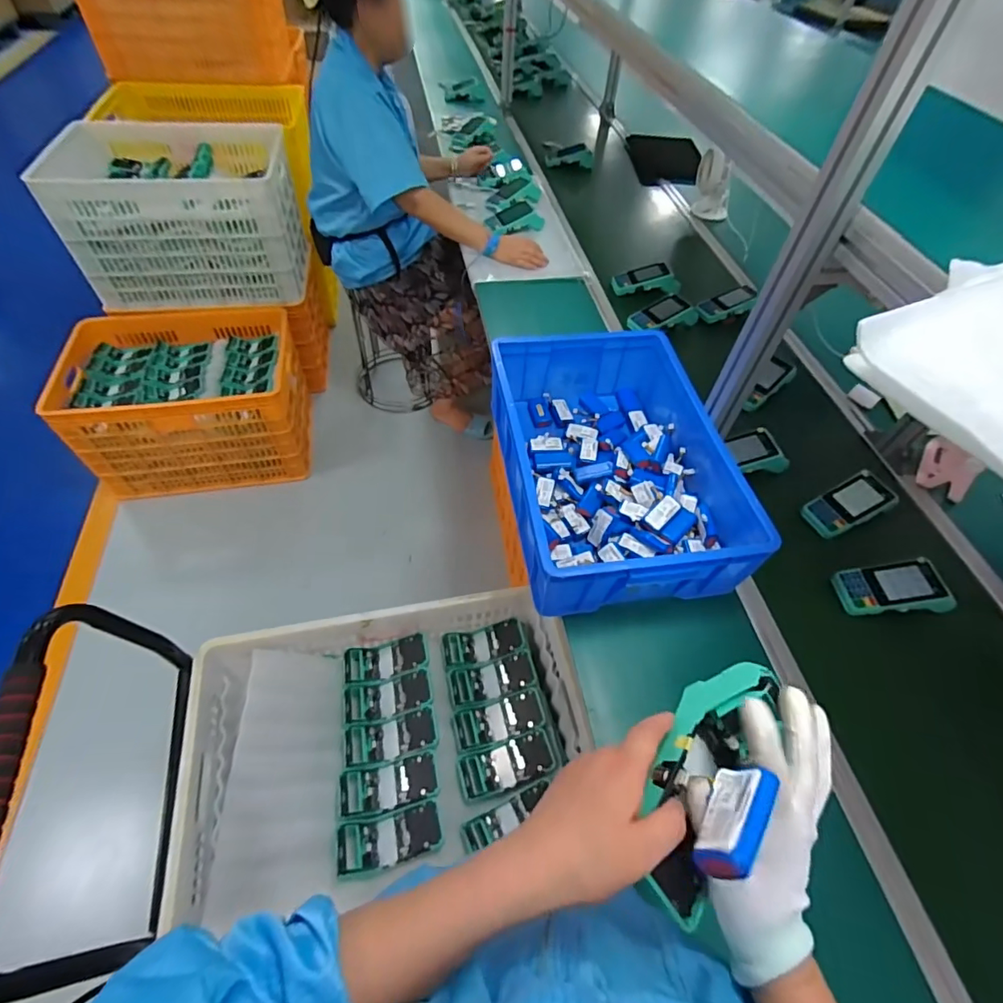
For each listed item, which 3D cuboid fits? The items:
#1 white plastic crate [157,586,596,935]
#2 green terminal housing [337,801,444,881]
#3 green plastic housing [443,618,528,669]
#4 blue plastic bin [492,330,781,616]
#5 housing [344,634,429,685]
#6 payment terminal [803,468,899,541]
[{"bbox_3d":[-0.199,0.422,0.931,0.625,0.199,0.427,-9,54,-11],"label":"white plastic crate"},{"bbox_3d":[-0.183,0.556,0.832,0.165,0.034,0.079,-10,55,-12],"label":"green terminal housing"},{"bbox_3d":[-0.037,0.297,1.059,0.165,0.051,0.076,-6,54,-9],"label":"green plastic housing"},{"bbox_3d":[0.179,-0.071,0.893,0.335,0.174,0.509,-6,54,-8],"label":"blue plastic bin"},{"bbox_3d":[-0.232,0.321,1.024,0.163,0.052,0.076,-8,54,-10],"label":"housing"},{"bbox_3d":[0.639,0.011,0.937,0.153,0.062,0.083,-20,57,-18],"label":"payment terminal"}]

